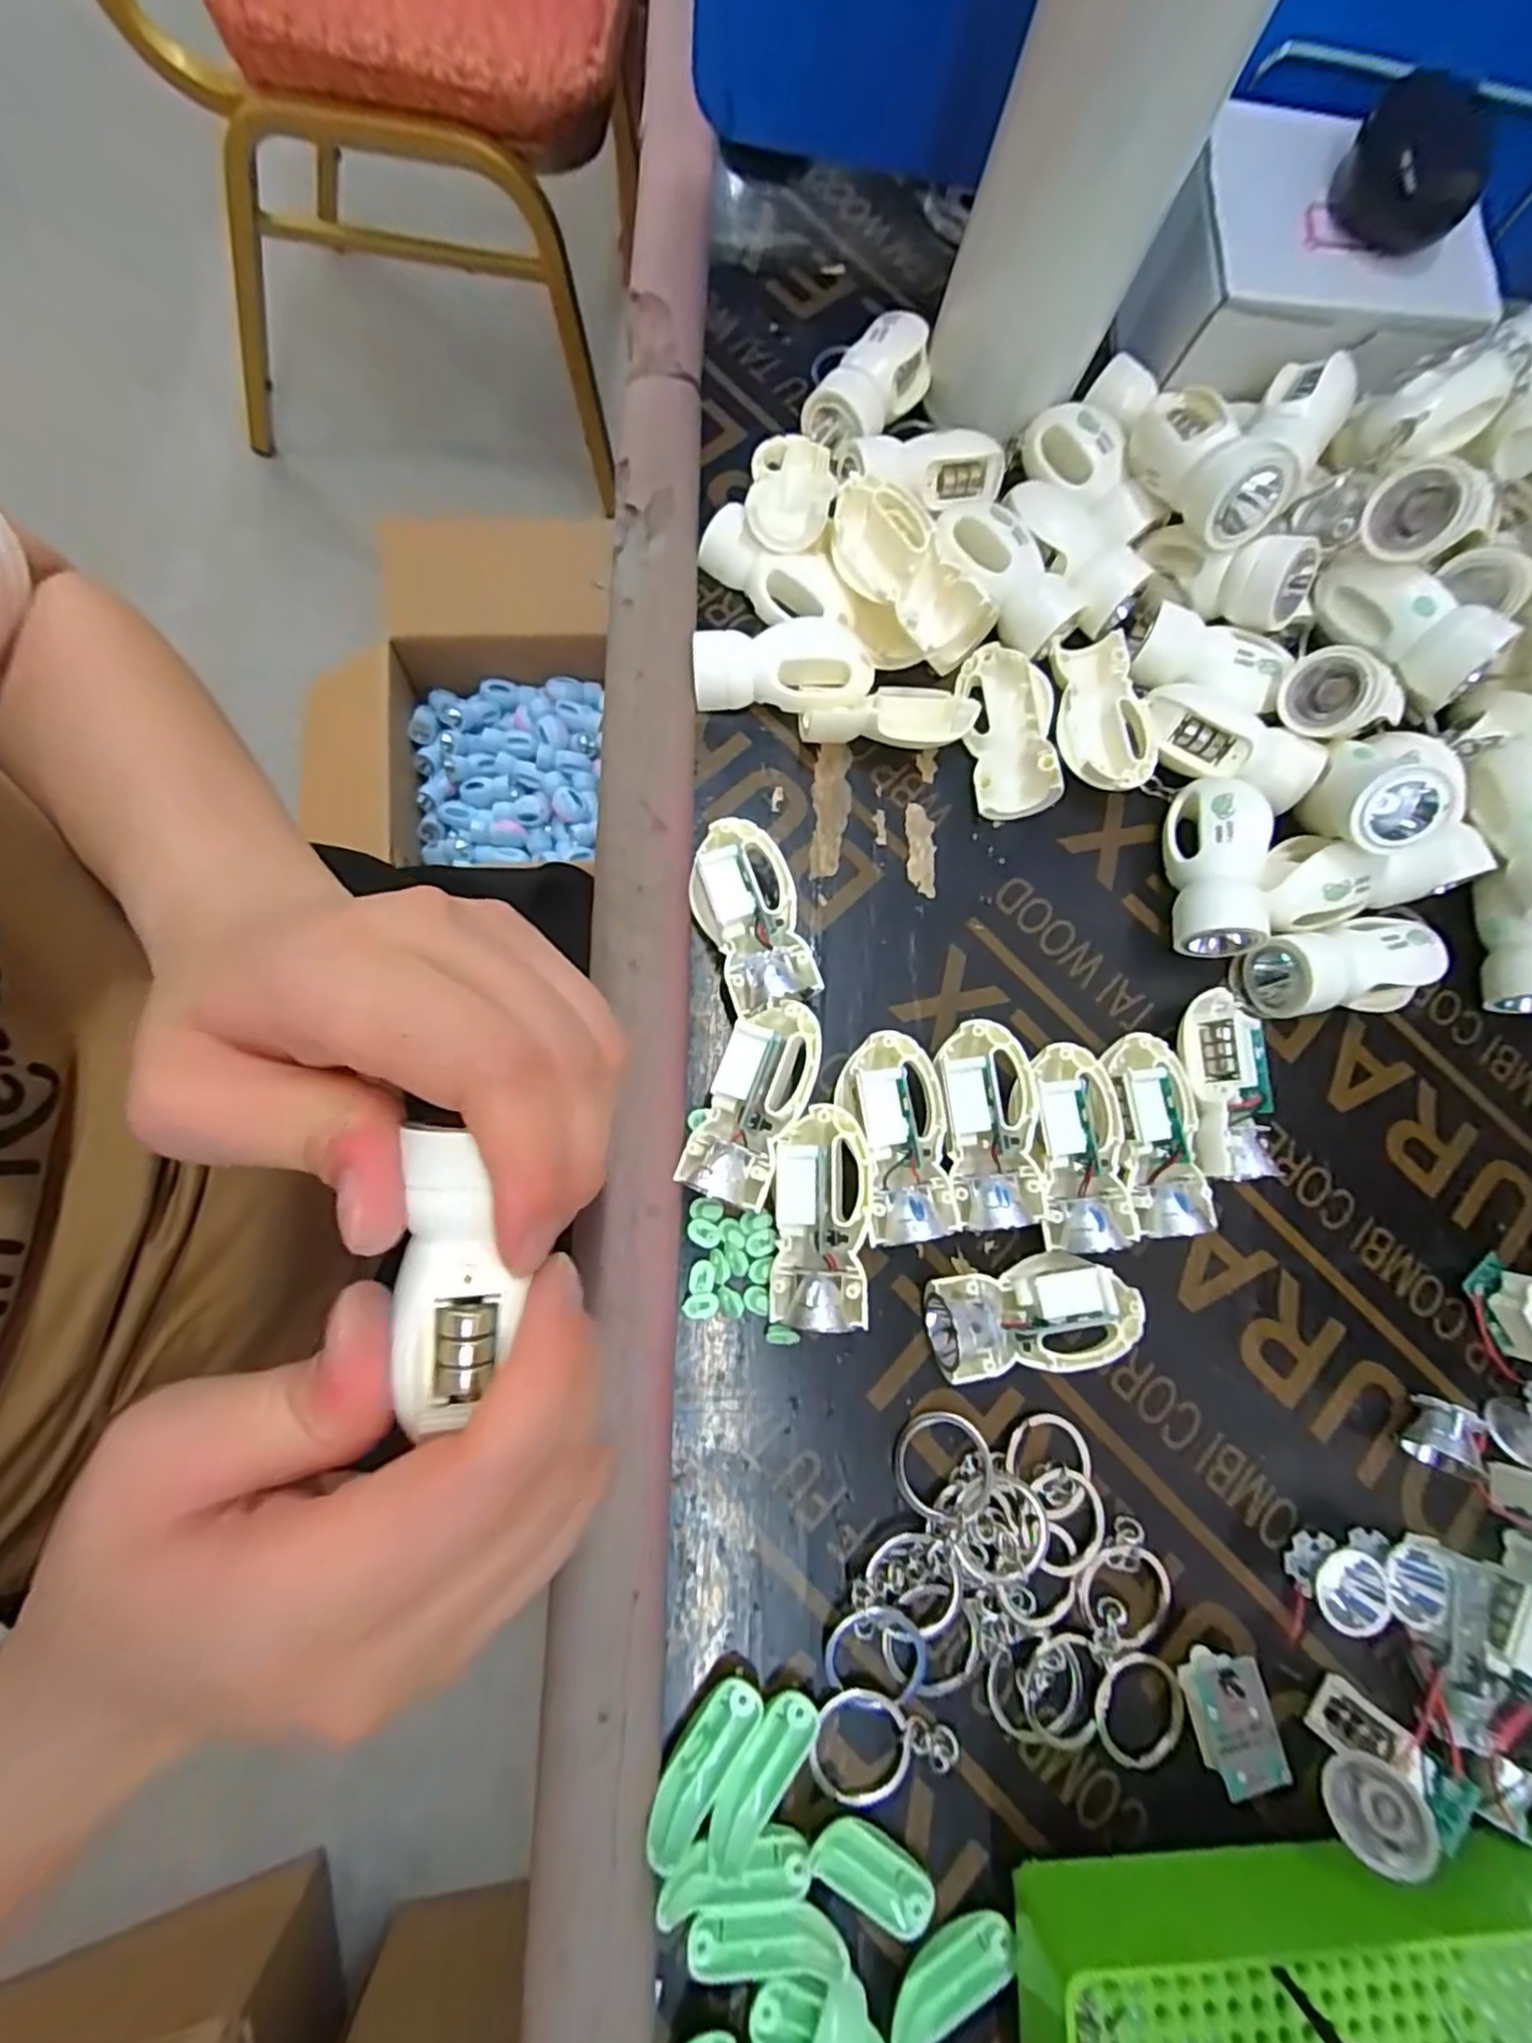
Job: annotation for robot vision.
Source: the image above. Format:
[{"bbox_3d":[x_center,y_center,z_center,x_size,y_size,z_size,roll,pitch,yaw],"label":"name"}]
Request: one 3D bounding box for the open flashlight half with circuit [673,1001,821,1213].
[{"bbox_3d":[-0.003,0.025,0.237,0.028,0.020,0.065,24,76,-1],"label":"open flashlight half with circuit"}]

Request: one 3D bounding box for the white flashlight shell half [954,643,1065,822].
[{"bbox_3d":[0.093,-0.112,0.280,0.032,0.019,0.065,-1,78,-7],"label":"white flashlight shell half"}]

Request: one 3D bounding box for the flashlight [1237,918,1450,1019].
[{"bbox_3d":[0.209,-0.018,0.267,0.062,0.021,0.029,-3,78,-8],"label":"flashlight"}]

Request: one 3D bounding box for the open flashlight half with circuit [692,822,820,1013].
[{"bbox_3d":[-0.005,-0.036,0.251,0.034,0.025,0.066,-17,80,-10],"label":"open flashlight half with circuit"}]

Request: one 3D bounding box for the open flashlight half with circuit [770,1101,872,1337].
[{"bbox_3d":[0.017,0.061,0.231,0.029,0.018,0.065,4,77,-6],"label":"open flashlight half with circuit"}]

